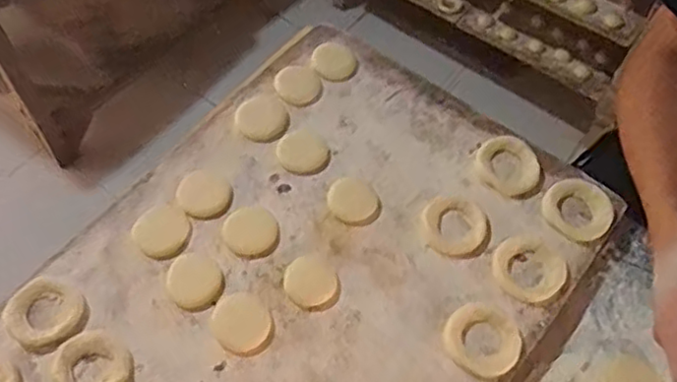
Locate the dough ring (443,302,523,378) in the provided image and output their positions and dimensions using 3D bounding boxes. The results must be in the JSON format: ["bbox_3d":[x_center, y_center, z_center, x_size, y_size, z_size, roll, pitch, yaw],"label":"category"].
[{"bbox_3d":[0.136,0.137,0.608,0.068,0.009,0.069,1,59,-1],"label":"dough ring"}]

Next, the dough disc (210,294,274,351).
[{"bbox_3d":[-0.093,0.125,0.622,0.053,0.004,0.056,-31,64,-18],"label":"dough disc"}]

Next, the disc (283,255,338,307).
[{"bbox_3d":[-0.028,0.088,0.640,0.049,0.009,0.052,1,59,-1],"label":"disc"}]

